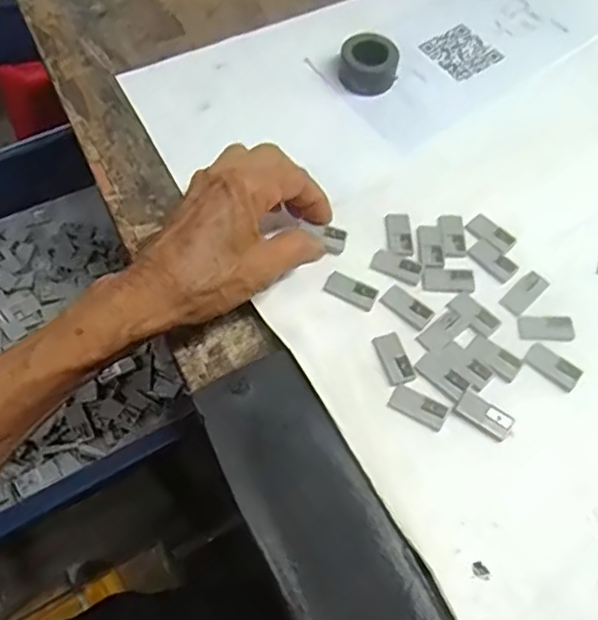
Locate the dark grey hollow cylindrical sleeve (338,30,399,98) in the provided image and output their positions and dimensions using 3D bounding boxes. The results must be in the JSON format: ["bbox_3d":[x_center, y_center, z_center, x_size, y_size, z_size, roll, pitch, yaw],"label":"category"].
[{"bbox_3d":[0.045,-0.160,0.410,0.036,0.023,0.036,1,61,-2],"label":"dark grey hollow cylindrical sleeve"}]

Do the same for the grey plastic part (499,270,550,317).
[{"bbox_3d":[0.127,-0.010,0.352,0.031,0.004,0.014,-40,70,-21],"label":"grey plastic part"}]

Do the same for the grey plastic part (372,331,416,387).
[{"bbox_3d":[0.050,0.025,0.326,0.015,0.004,0.029,-15,63,-11],"label":"grey plastic part"}]

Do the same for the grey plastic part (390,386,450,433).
[{"bbox_3d":[0.061,0.048,0.314,0.029,0.004,0.014,26,63,11],"label":"grey plastic part"}]

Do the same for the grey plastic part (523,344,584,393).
[{"bbox_3d":[0.134,0.029,0.330,0.028,0.004,0.015,36,65,16],"label":"grey plastic part"}]

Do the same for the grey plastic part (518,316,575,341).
[{"bbox_3d":[0.135,0.009,0.341,0.030,0.004,0.015,2,61,-2],"label":"grey plastic part"}]

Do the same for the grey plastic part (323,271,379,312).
[{"bbox_3d":[0.029,-0.011,0.344,0.028,0.004,0.014,23,63,10],"label":"grey plastic part"}]

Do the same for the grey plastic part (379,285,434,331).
[{"bbox_3d":[0.059,-0.002,0.343,0.028,0.004,0.015,38,66,16],"label":"grey plastic part"}]

